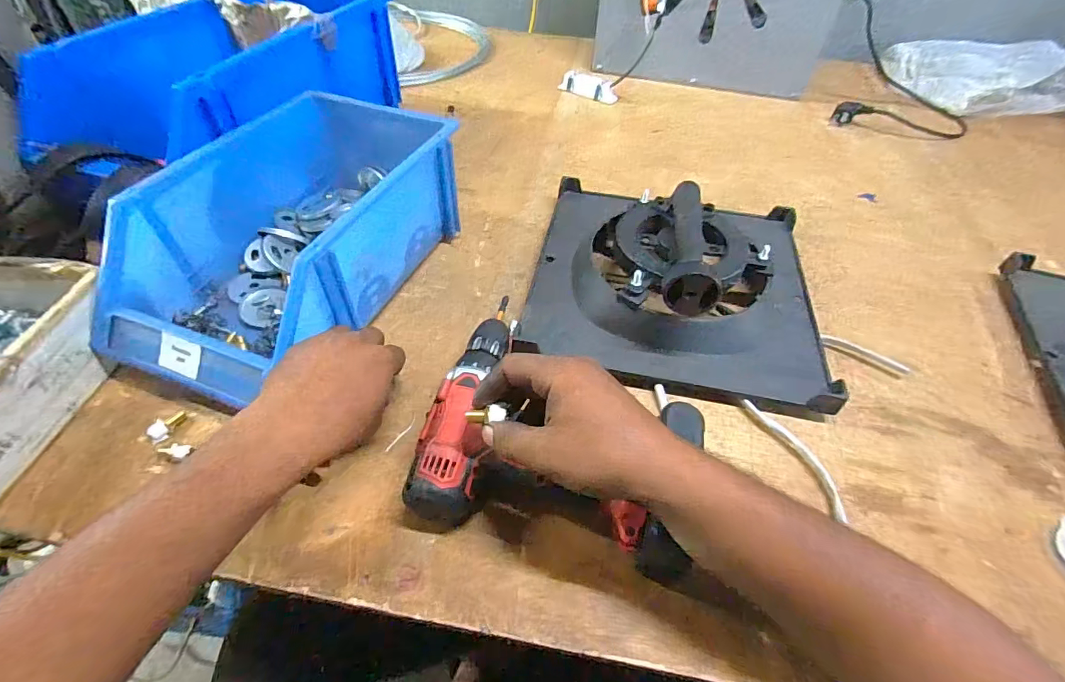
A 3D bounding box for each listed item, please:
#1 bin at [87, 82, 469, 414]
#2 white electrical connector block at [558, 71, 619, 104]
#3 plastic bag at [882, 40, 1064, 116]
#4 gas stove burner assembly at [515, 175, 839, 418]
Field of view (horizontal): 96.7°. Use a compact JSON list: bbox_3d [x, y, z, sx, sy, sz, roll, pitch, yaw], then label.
[{"bbox_3d":[-0.229,-0.107,0.467,0.199,0.122,0.329,18,50,13],"label":"bin"},{"bbox_3d":[0.102,-0.471,0.878,0.112,0.031,0.030,29,53,22],"label":"white electrical connector block"},{"bbox_3d":[0.894,-0.531,0.943,0.350,0.078,0.238,1,48,-2],"label":"plastic bag"},{"bbox_3d":[0.154,-0.088,0.498,0.294,0.098,0.287,10,49,6],"label":"gas stove burner assembly"}]

